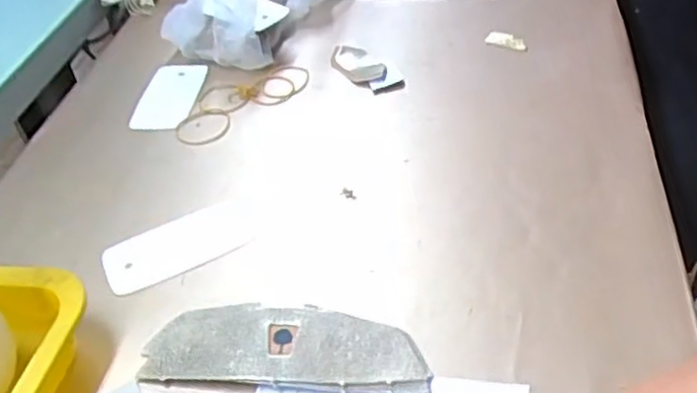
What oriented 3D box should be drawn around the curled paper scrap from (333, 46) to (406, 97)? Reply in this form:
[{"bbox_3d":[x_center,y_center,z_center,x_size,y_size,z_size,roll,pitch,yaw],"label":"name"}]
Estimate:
[{"bbox_3d":[0.010,-0.122,0.643,0.039,0.009,0.097,-31,47,-25],"label":"curled paper scrap"}]

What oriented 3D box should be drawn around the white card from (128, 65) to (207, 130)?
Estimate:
[{"bbox_3d":[-0.166,-0.096,0.639,0.054,0.007,0.102,-3,42,4],"label":"white card"}]

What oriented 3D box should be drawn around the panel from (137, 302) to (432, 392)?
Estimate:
[{"bbox_3d":[-0.037,0.089,0.408,0.167,0.015,0.055,2,42,9],"label":"panel"}]

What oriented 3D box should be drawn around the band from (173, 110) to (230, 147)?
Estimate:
[{"bbox_3d":[-0.128,-0.062,0.600,0.047,0.005,0.053,-7,42,0],"label":"band"}]

